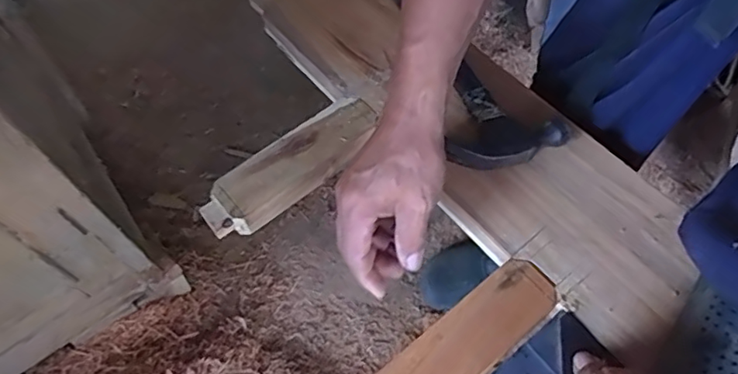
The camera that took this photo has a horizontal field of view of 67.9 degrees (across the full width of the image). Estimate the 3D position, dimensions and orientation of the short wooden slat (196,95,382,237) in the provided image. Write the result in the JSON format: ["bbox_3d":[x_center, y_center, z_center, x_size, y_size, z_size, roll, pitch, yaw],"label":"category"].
[{"bbox_3d":[-0.074,-0.021,0.524,0.184,0.027,0.056,-38,67,-20],"label":"short wooden slat"}]

